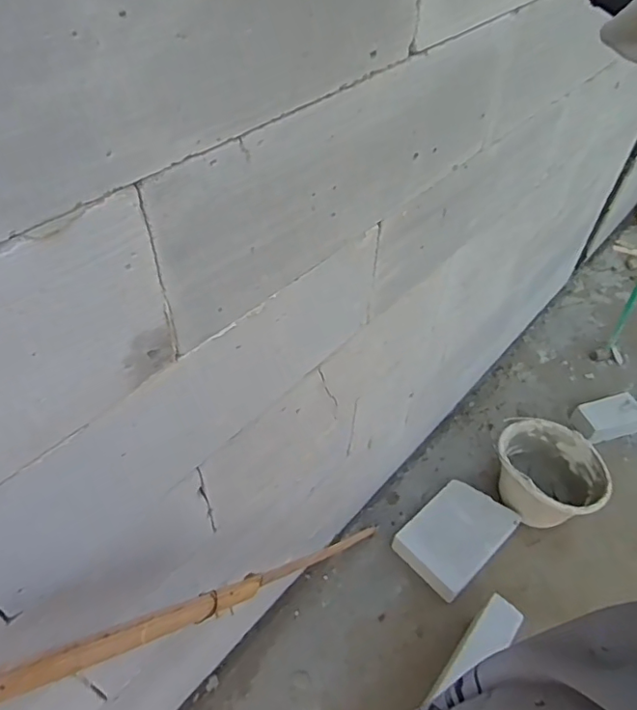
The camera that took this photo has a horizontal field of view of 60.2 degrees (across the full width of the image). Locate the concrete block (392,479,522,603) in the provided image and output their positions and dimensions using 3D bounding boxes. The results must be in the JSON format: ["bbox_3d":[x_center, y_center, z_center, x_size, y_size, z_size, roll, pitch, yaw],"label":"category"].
[{"bbox_3d":[0.369,0.473,1.470,0.290,0.085,0.210,-33,57,-29],"label":"concrete block"}]

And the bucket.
[{"bbox_3d":[0.621,0.340,1.514,0.282,0.175,0.238,29,52,21],"label":"bucket"}]

